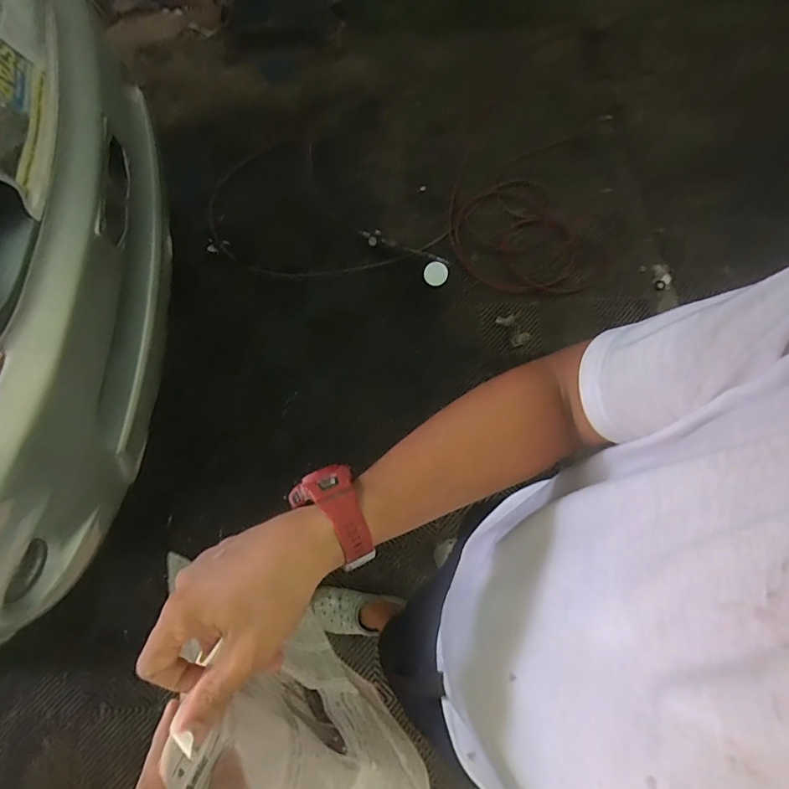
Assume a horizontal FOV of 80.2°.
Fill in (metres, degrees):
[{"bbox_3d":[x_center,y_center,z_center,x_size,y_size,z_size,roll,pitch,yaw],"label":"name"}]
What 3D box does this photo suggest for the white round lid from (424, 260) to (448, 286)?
[{"bbox_3d":[0.137,-0.404,1.562,0.079,0.022,0.079,-2,100,-12],"label":"white round lid"}]

